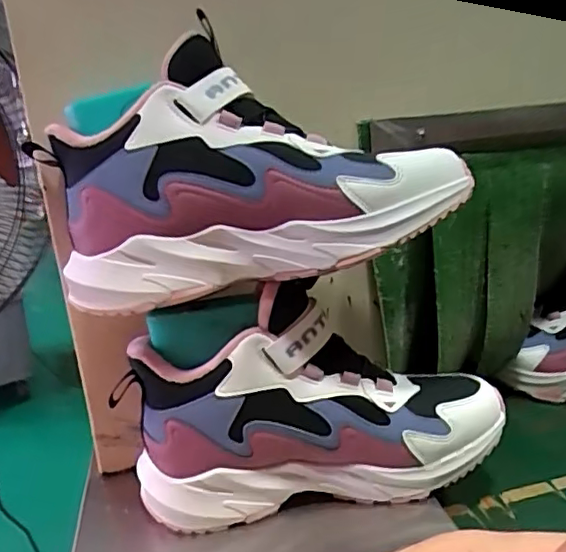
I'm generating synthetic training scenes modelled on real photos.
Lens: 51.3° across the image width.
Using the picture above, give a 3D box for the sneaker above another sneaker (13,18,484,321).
[{"bbox_3d":[-0.019,-0.061,0.362,0.248,0.129,0.092,-5,15,1],"label":"sneaker above another sneaker"}]

